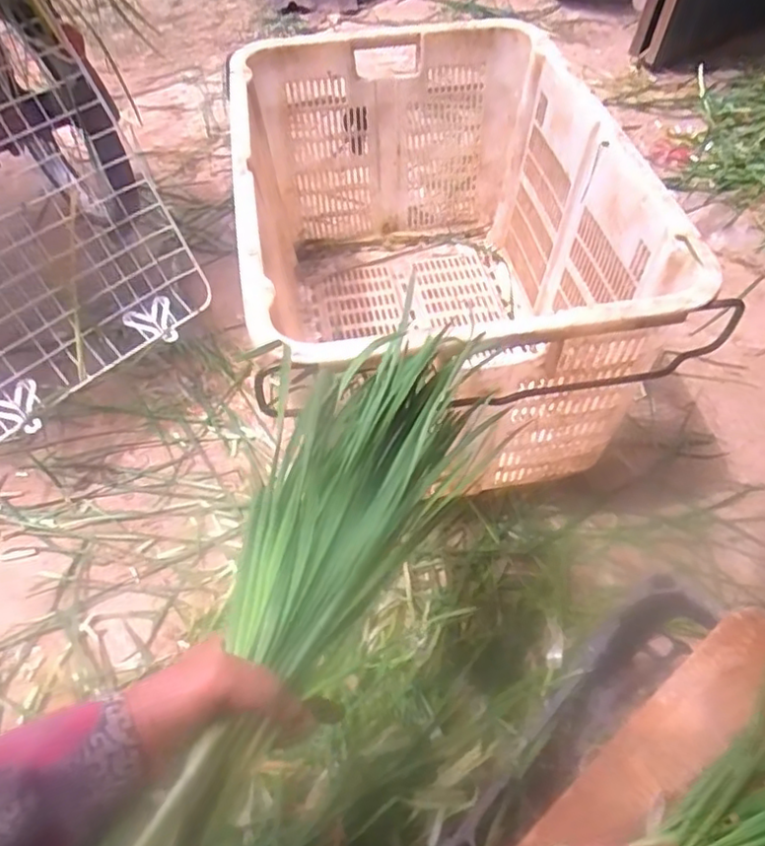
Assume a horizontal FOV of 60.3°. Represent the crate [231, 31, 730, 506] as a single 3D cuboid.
[{"bbox_3d":[0.054,-0.242,0.965,0.475,0.384,0.682,-9,54,-7],"label":"crate"}]

